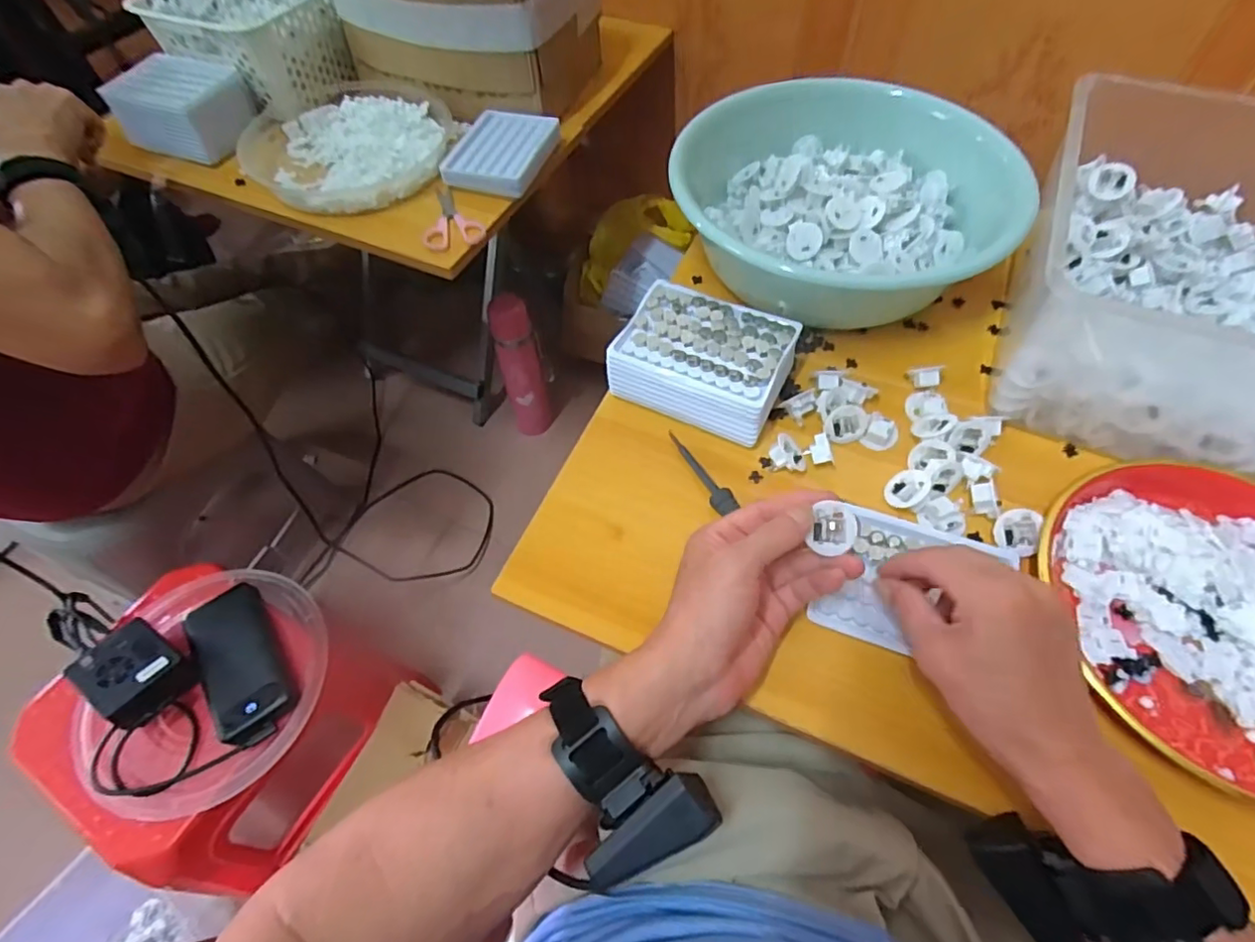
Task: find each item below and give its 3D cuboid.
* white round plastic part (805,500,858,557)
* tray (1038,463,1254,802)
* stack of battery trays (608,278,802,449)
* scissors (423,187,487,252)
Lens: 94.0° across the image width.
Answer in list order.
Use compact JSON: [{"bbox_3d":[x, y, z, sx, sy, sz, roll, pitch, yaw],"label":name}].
[{"bbox_3d":[0.126,0.034,0.359,0.028,0.016,0.028,0,87,3],"label":"white round plastic part"},{"bbox_3d":[0.396,0.095,0.386,0.200,0.032,0.223,-26,61,-14],"label":"tray"},{"bbox_3d":[0.063,-0.090,0.484,0.131,0.055,0.099,23,61,16],"label":"stack of battery trays"},{"bbox_3d":[-0.198,-0.275,0.641,0.063,0.014,0.094,-24,60,-13],"label":"scissors"}]

